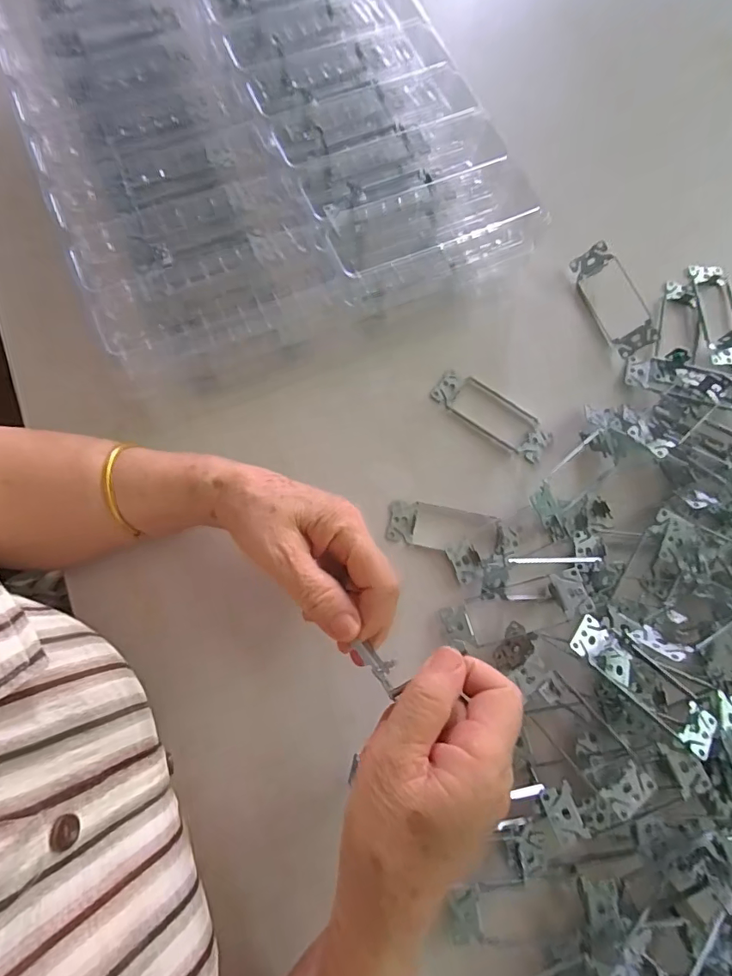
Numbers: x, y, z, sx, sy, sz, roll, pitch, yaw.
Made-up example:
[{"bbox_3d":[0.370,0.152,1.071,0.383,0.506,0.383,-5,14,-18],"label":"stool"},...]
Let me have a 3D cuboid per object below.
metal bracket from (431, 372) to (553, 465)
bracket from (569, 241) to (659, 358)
[{"bbox_3d":[0.109,-0.064,0.417,0.107,0.009,0.037,33,77,6],"label":"metal bracket"},{"bbox_3d":[0.219,-0.168,0.431,0.037,0.010,0.104,-27,77,26],"label":"bracket"}]

